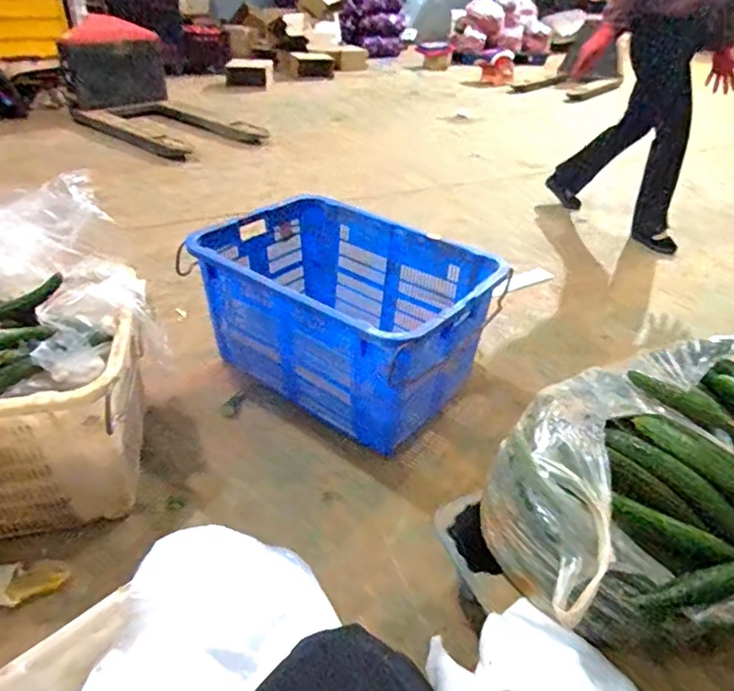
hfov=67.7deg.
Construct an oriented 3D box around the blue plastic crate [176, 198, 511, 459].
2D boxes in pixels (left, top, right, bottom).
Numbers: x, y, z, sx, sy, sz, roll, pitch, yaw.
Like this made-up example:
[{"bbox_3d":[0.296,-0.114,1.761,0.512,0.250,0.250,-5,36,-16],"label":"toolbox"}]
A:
[{"bbox_3d":[-0.059,-0.085,1.391,0.666,0.344,0.461,25,42,28],"label":"blue plastic crate"}]

